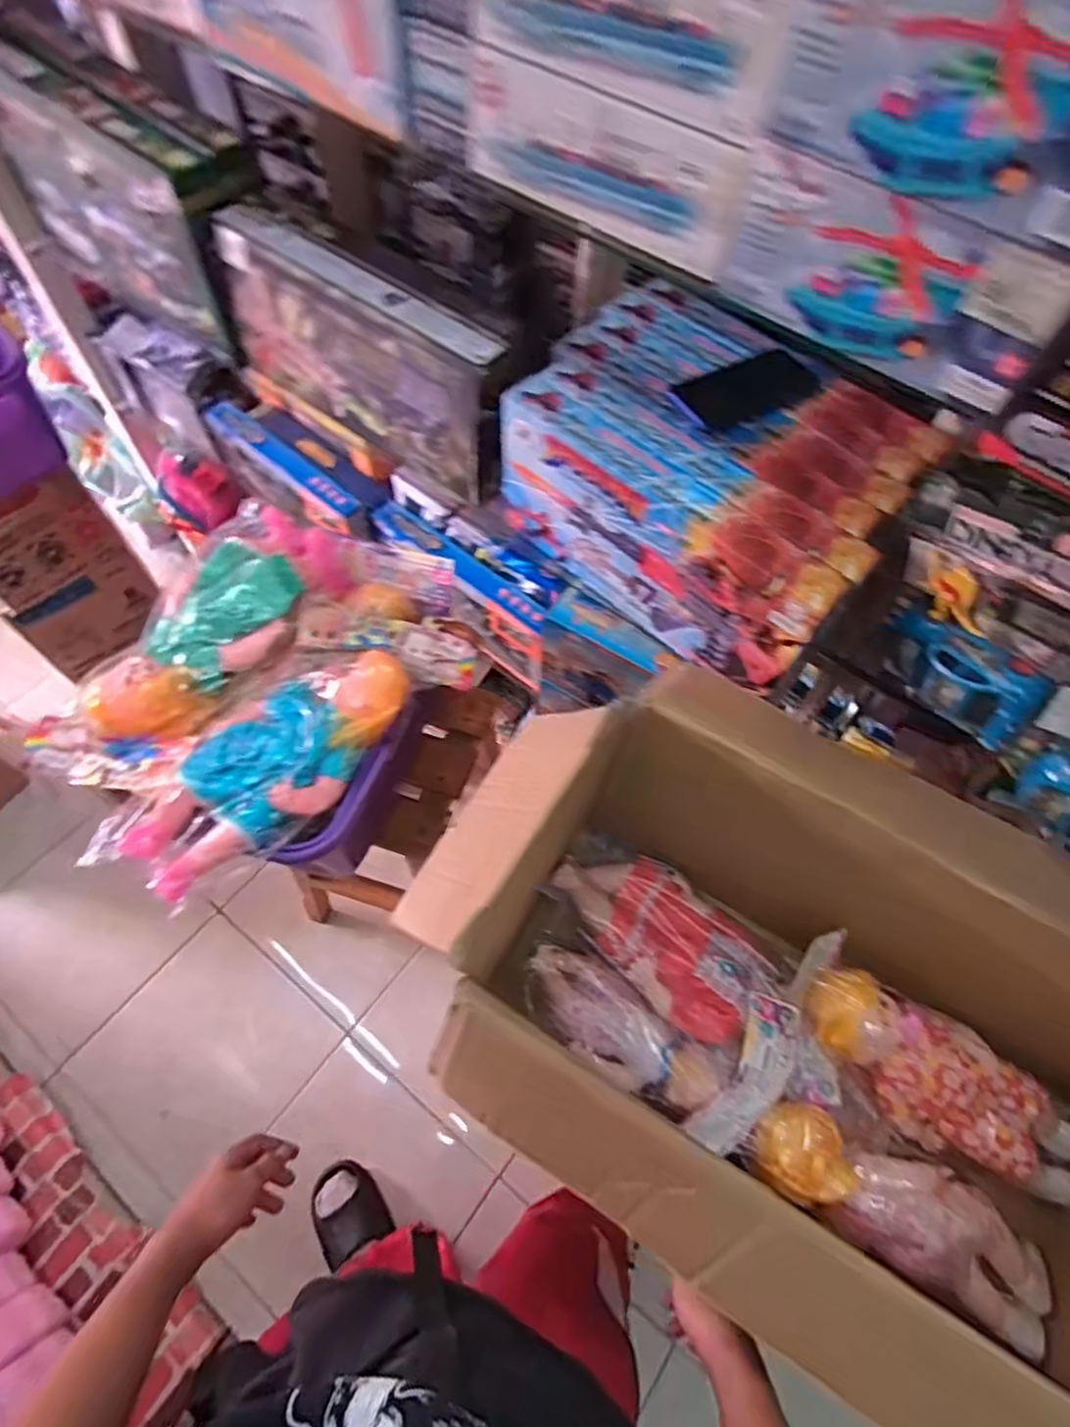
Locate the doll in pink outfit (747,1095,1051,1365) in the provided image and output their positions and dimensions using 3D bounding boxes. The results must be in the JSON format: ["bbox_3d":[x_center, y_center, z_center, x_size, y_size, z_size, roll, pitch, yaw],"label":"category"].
[{"bbox_3d":[0.358,0.482,0.680,0.309,0.068,0.105,33,64,0],"label":"doll in pink outfit"}]

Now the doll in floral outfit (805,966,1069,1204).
[{"bbox_3d":[0.429,0.383,0.722,0.326,0.091,0.120,25,64,9],"label":"doll in floral outfit"}]

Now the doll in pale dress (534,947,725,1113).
[{"bbox_3d":[0.095,0.358,0.781,0.238,0.066,0.091,34,65,14],"label":"doll in pale dress"}]

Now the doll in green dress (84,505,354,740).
[{"bbox_3d":[-0.349,-0.100,0.777,0.127,0.074,0.322,27,64,10],"label":"doll in green dress"}]

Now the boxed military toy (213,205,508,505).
[{"bbox_3d":[-0.227,-0.463,0.904,0.445,0.199,0.080,33,65,13],"label":"boxed military toy"}]

